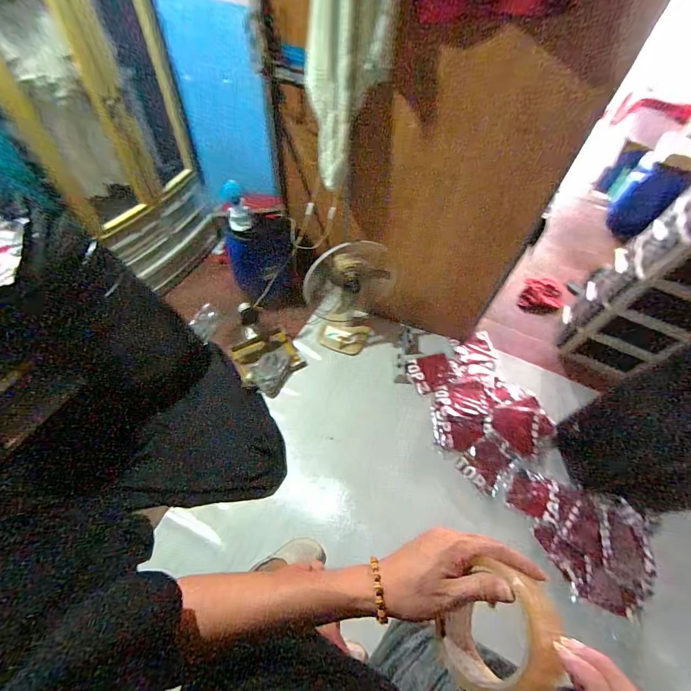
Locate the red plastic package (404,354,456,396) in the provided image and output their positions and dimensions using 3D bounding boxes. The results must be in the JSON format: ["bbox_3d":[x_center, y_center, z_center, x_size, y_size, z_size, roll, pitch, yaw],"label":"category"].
[{"bbox_3d":[0.435,0.134,1.692,0.226,0.035,0.196,-16,60,-13],"label":"red plastic package"}]

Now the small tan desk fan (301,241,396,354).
[{"bbox_3d":[0.020,-0.234,1.636,0.417,0.508,0.308,12,57,4],"label":"small tan desk fan"}]

